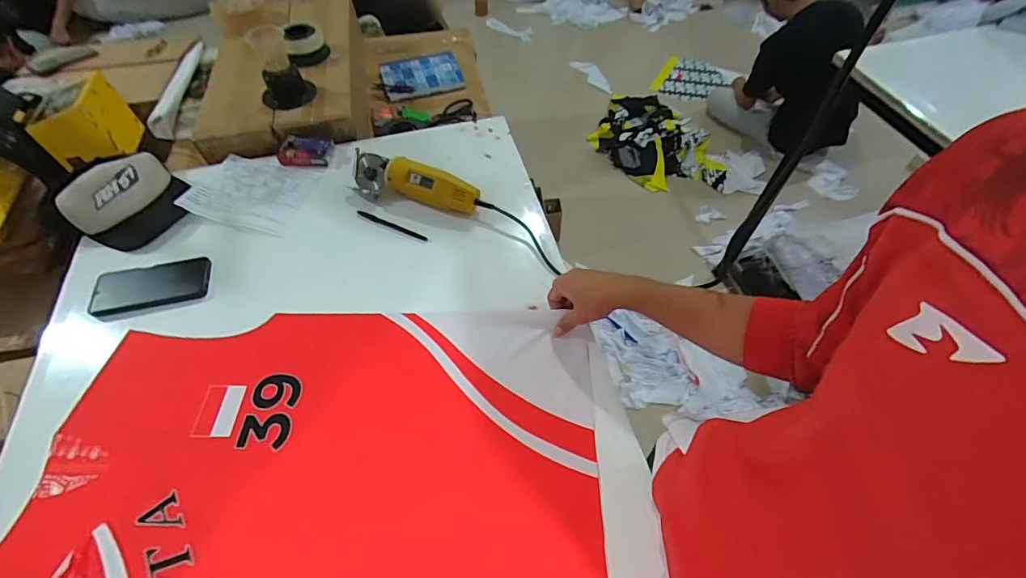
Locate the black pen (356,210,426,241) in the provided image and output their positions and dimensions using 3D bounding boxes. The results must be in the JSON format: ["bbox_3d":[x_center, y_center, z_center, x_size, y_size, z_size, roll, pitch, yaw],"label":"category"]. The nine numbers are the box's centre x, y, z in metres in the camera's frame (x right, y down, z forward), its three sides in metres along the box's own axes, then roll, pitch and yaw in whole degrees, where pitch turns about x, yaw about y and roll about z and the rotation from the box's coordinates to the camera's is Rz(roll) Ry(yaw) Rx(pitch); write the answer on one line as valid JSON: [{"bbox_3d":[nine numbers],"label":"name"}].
[{"bbox_3d":[-0.218,-0.115,0.820,0.148,0.010,0.013,21,58,16],"label":"black pen"}]

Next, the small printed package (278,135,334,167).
[{"bbox_3d":[-0.423,-0.281,0.918,0.105,0.032,0.062,0,55,2],"label":"small printed package"}]

